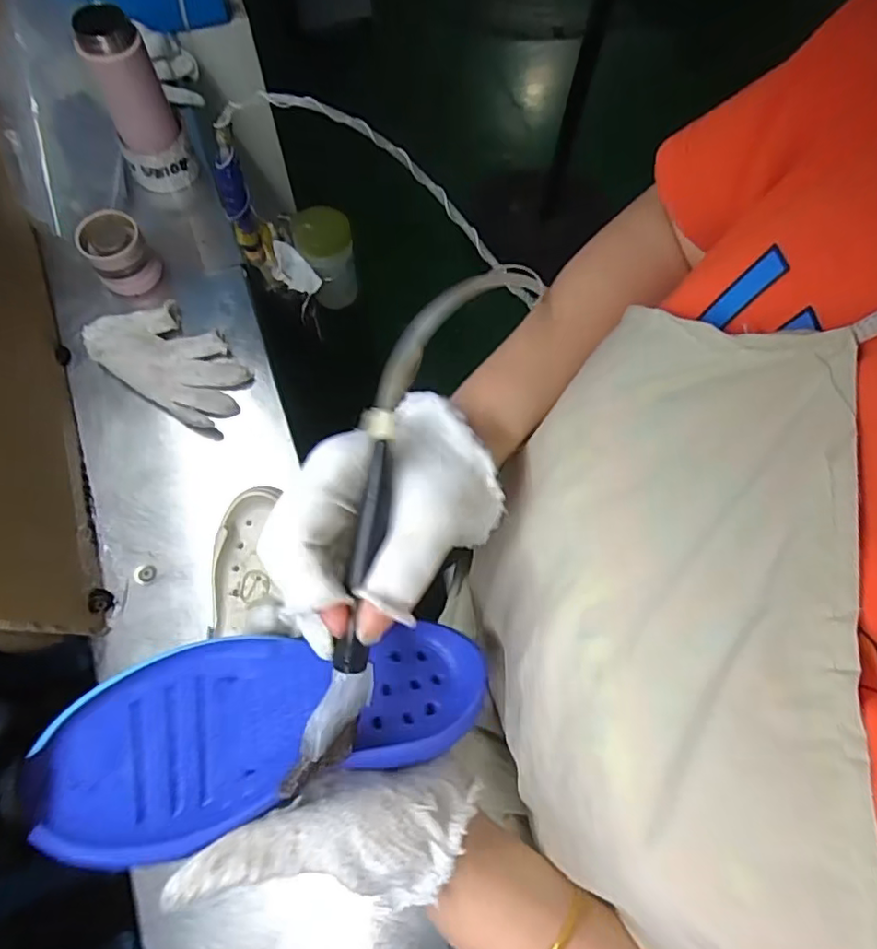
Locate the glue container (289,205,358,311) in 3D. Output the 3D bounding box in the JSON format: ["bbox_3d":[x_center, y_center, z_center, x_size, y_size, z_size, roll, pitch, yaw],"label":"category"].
[{"bbox_3d":[-0.154,-0.293,0.833,0.073,0.151,0.070,-13,71,-6],"label":"glue container"}]

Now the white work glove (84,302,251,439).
[{"bbox_3d":[-0.291,-0.127,0.648,0.172,0.032,0.102,32,73,9],"label":"white work glove"}]

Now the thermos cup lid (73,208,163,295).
[{"bbox_3d":[-0.359,-0.249,0.667,0.067,0.068,0.054,-38,76,-13],"label":"thermos cup lid"}]

